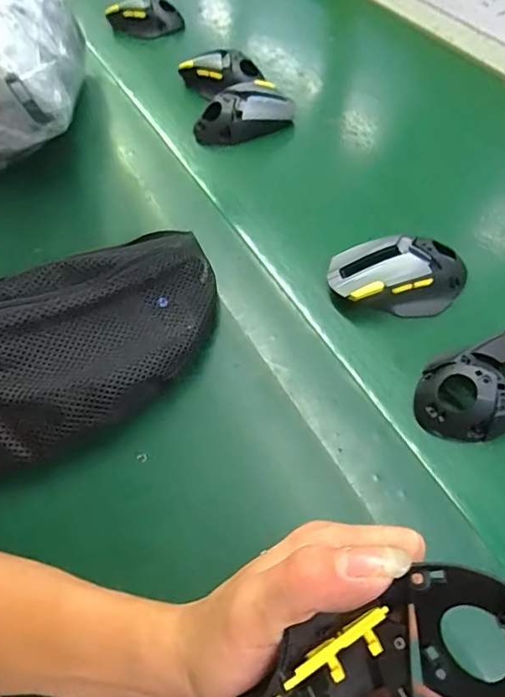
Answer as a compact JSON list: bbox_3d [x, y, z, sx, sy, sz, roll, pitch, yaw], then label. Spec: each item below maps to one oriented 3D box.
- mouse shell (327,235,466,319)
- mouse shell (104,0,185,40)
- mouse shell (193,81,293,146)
[{"bbox_3d":[0.126,-0.060,0.447,0.117,0.046,0.059,-3,54,3],"label":"mouse shell"},{"bbox_3d":[-0.157,-0.481,0.764,0.108,0.059,0.030,-7,54,0],"label":"mouse shell"},{"bbox_3d":[-0.008,-0.270,0.599,0.117,0.038,0.065,-21,56,-10],"label":"mouse shell"}]

